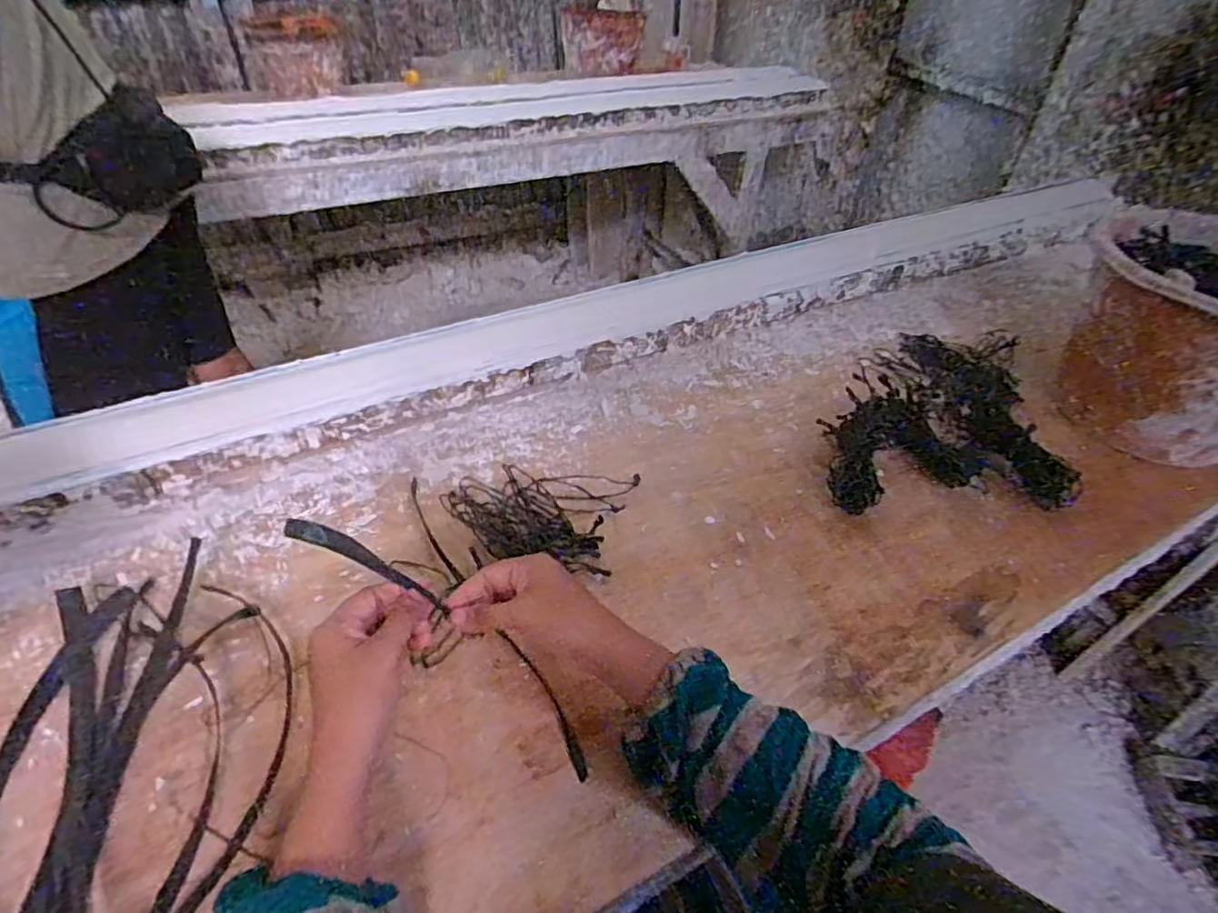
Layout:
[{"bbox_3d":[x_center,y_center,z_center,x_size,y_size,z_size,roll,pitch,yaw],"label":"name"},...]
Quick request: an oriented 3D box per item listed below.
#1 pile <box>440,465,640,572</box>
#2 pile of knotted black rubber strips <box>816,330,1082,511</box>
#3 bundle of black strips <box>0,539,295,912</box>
[{"bbox_3d":[-0.061,0.055,0.592,0.177,0.020,0.113,0,44,-4],"label":"pile"},{"bbox_3d":[0.367,-0.057,0.717,0.257,0.050,0.315,7,44,2],"label":"pile of knotted black rubber strips"},{"bbox_3d":[-0.312,0.195,0.422,0.176,0.019,0.316,-9,46,-14],"label":"bundle of black strips"}]

